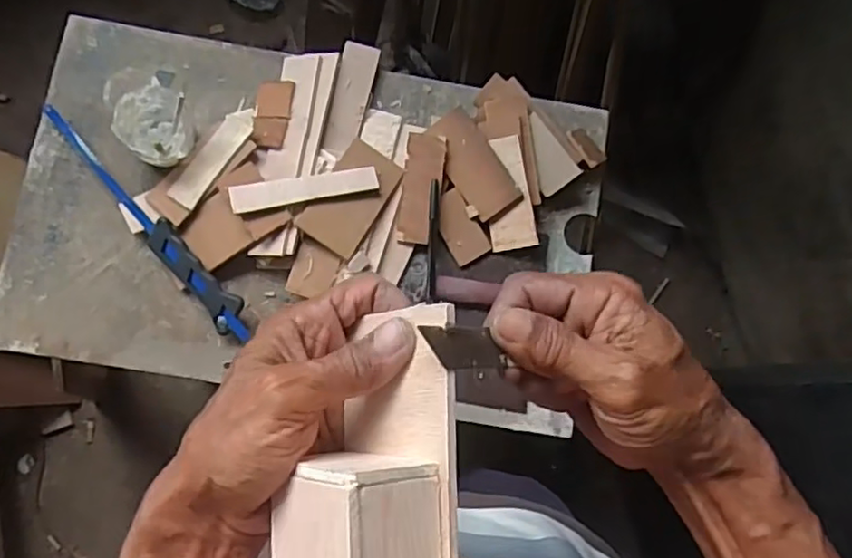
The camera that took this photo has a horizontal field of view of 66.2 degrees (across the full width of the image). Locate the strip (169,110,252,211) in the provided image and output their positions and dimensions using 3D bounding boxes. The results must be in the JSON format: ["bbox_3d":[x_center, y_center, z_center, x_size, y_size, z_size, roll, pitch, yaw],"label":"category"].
[{"bbox_3d":[-0.210,-0.123,0.648,0.033,0.004,0.116,34,81,1],"label":"strip"}]

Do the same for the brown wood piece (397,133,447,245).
[{"bbox_3d":[-0.004,-0.092,0.660,0.038,0.006,0.111,7,87,6],"label":"brown wood piece"}]

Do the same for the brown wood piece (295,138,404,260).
[{"bbox_3d":[-0.072,-0.081,0.646,0.063,0.006,0.108,34,81,1],"label":"brown wood piece"}]

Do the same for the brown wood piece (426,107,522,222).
[{"bbox_3d":[0.047,-0.116,0.663,0.051,0.008,0.112,-32,88,9],"label":"brown wood piece"}]

